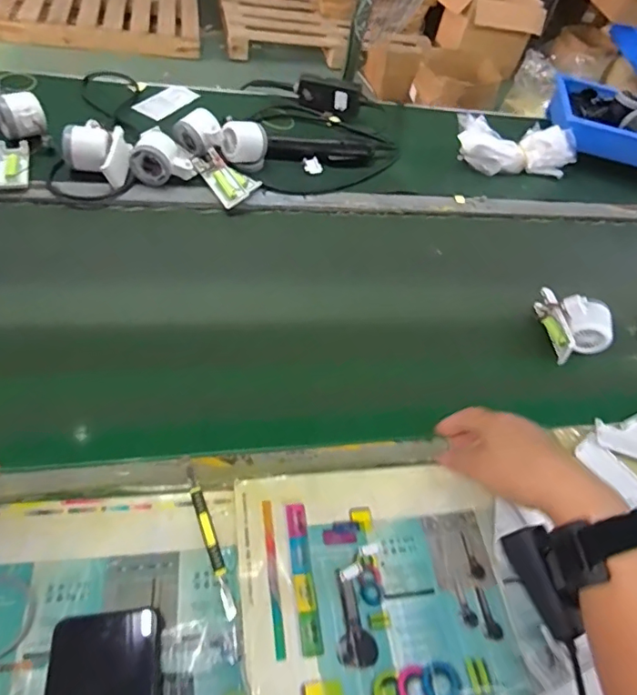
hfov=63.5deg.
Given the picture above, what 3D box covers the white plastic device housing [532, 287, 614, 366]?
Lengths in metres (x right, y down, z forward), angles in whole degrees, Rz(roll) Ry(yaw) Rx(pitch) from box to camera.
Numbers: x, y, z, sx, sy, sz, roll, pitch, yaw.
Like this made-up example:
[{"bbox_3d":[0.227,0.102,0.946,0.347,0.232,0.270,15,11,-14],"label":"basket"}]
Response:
[{"bbox_3d":[0.342,-0.043,0.695,0.070,0.067,0.100,-4,53,-15],"label":"white plastic device housing"}]

